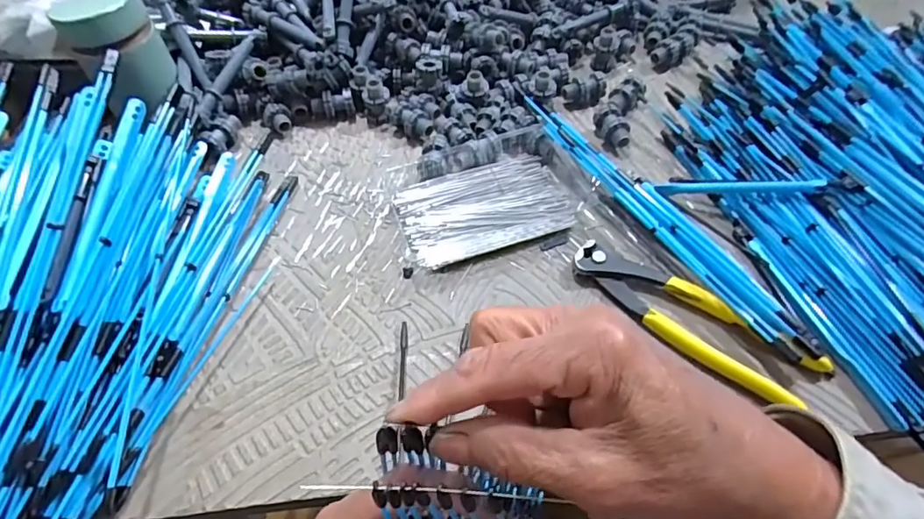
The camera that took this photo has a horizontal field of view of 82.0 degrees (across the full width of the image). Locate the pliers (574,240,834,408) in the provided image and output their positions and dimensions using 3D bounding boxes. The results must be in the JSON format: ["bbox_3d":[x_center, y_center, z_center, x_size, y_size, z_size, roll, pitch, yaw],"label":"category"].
[{"bbox_3d":[0.147,0.033,0.347,0.162,0.021,0.048,37,64,24],"label":"pliers"}]

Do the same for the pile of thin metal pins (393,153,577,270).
[{"bbox_3d":[0.017,-0.042,0.421,0.128,0.009,0.083,-16,56,-9],"label":"pile of thin metal pins"}]

